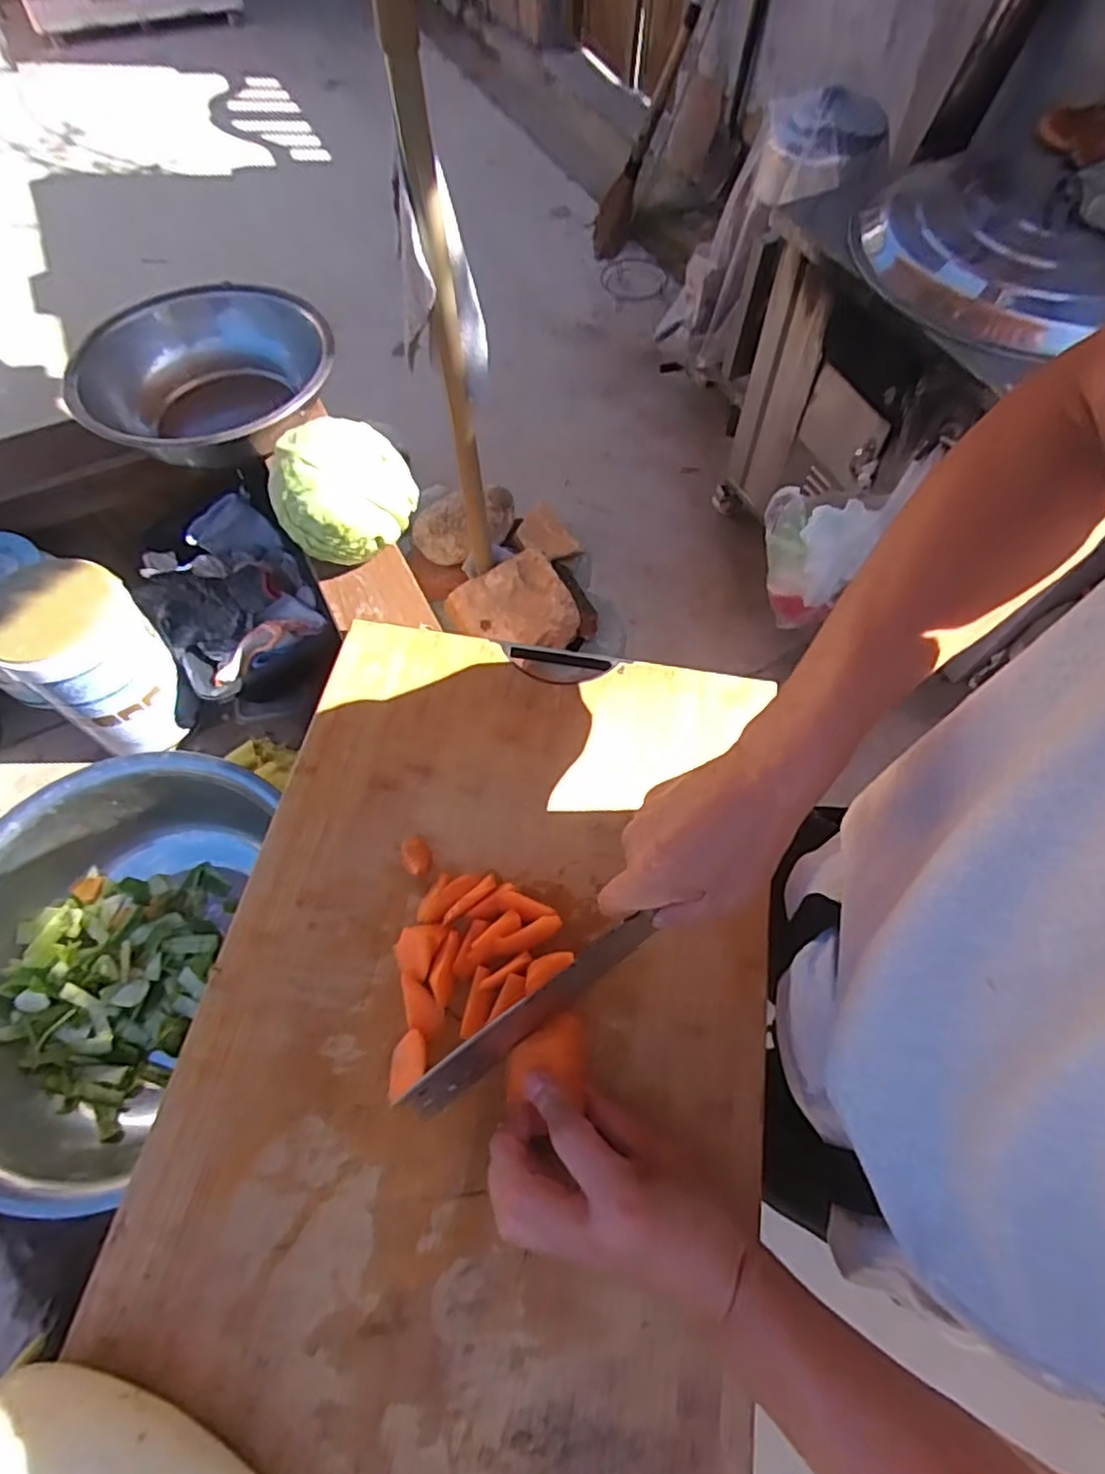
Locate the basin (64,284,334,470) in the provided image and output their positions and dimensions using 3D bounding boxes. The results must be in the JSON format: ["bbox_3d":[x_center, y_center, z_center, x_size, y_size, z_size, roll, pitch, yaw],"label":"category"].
[{"bbox_3d":[-0.343,-0.356,0.683,0.244,0.066,0.242,0,62,0],"label":"basin"}]

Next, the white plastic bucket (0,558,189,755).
[{"bbox_3d":[-0.459,-0.075,0.680,0.119,0.169,0.116,0,62,0],"label":"white plastic bucket"}]

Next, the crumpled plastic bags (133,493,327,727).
[{"bbox_3d":[-0.364,-0.143,0.760,0.177,0.089,0.238,-25,65,-13],"label":"crumpled plastic bags"}]

